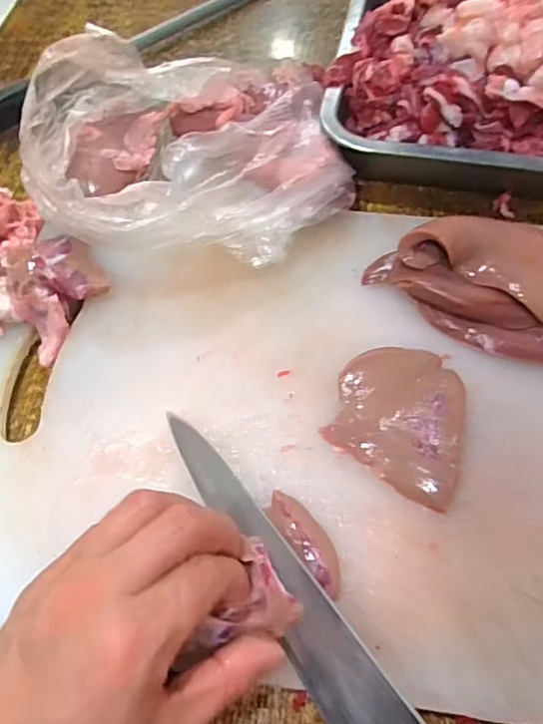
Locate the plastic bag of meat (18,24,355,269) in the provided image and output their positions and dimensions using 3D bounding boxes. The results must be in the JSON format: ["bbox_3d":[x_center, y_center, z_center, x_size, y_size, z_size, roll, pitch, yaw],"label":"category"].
[{"bbox_3d":[-0.049,-0.150,0.383,0.193,0.088,0.188,-8,59,-1],"label":"plastic bag of meat"}]

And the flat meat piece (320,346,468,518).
[{"bbox_3d":[0.070,0.028,0.314,0.071,0.020,0.085,17,54,17],"label":"flat meat piece"}]

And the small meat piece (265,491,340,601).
[{"bbox_3d":[0.017,0.085,0.276,0.020,0.013,0.054,-34,62,-17],"label":"small meat piece"}]

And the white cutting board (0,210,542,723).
[{"bbox_3d":[0.023,0.015,0.316,0.379,0.024,0.279,6,58,5],"label":"white cutting board"}]

